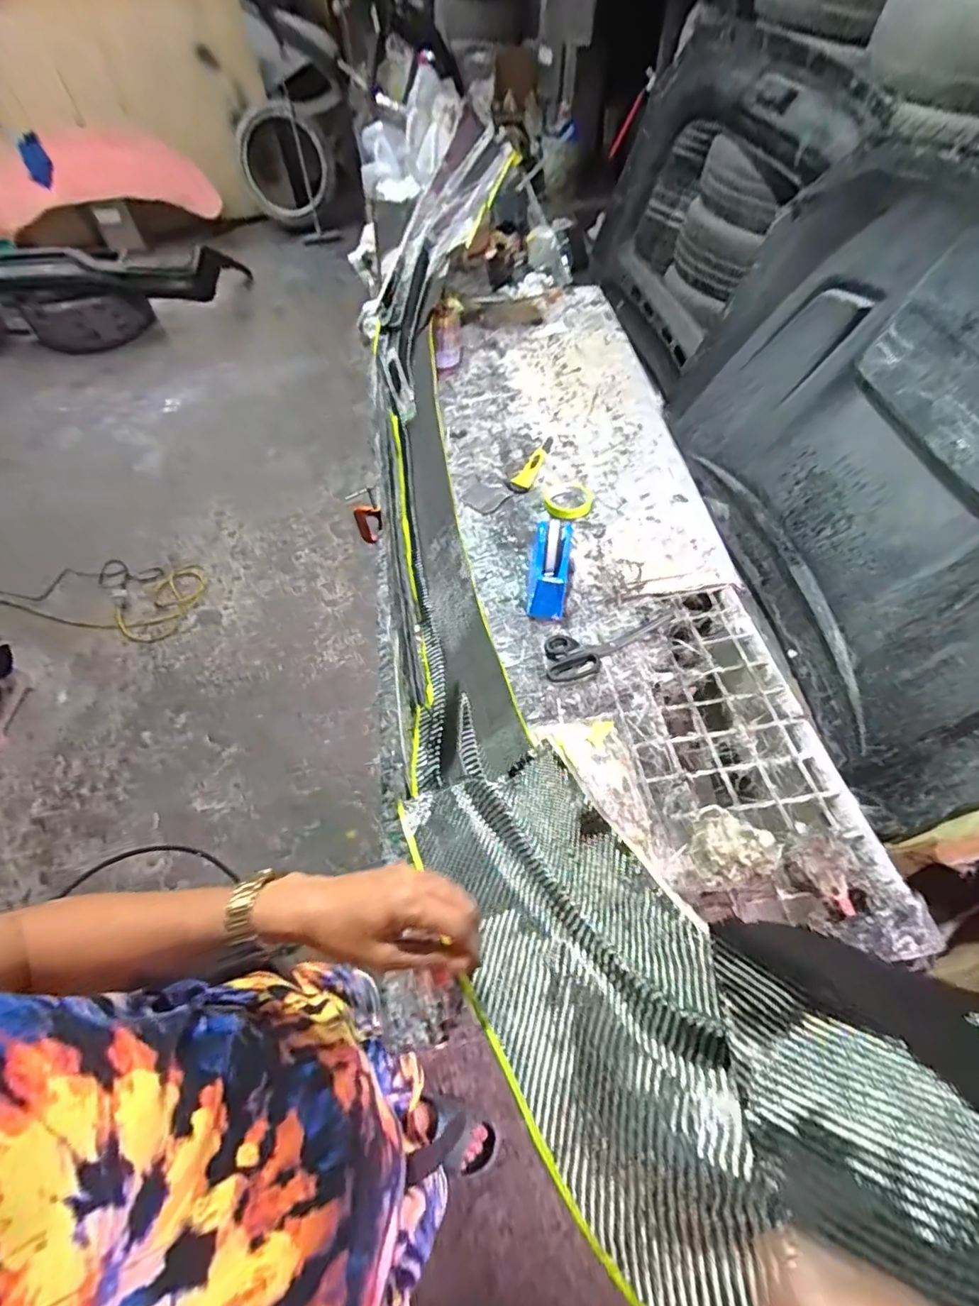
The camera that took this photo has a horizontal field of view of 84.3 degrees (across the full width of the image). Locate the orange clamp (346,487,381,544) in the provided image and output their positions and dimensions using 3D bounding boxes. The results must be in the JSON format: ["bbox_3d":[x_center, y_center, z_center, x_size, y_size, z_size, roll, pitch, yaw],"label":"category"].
[{"bbox_3d":[-0.235,-0.263,1.042,0.054,0.147,0.047,-14,57,-7],"label":"orange clamp"}]

